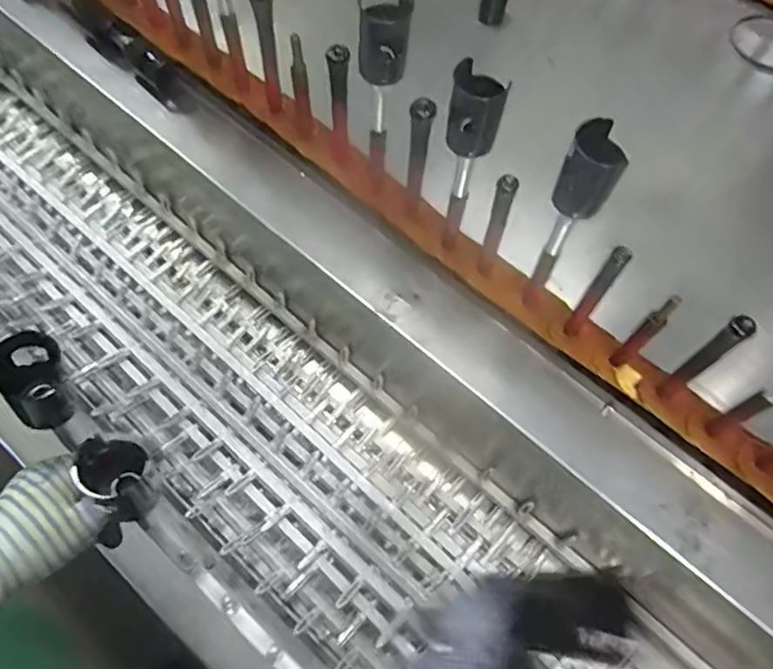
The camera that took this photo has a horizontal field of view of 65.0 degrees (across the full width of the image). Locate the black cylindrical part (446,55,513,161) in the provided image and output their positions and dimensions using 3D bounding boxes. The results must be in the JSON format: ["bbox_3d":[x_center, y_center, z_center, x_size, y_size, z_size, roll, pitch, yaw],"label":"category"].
[{"bbox_3d":[0.069,-0.172,0.471,0.039,0.064,0.034,13,66,5],"label":"black cylindrical part"}]

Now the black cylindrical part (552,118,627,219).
[{"bbox_3d":[0.147,-0.117,0.446,0.031,0.071,0.036,-17,68,-9],"label":"black cylindrical part"}]

